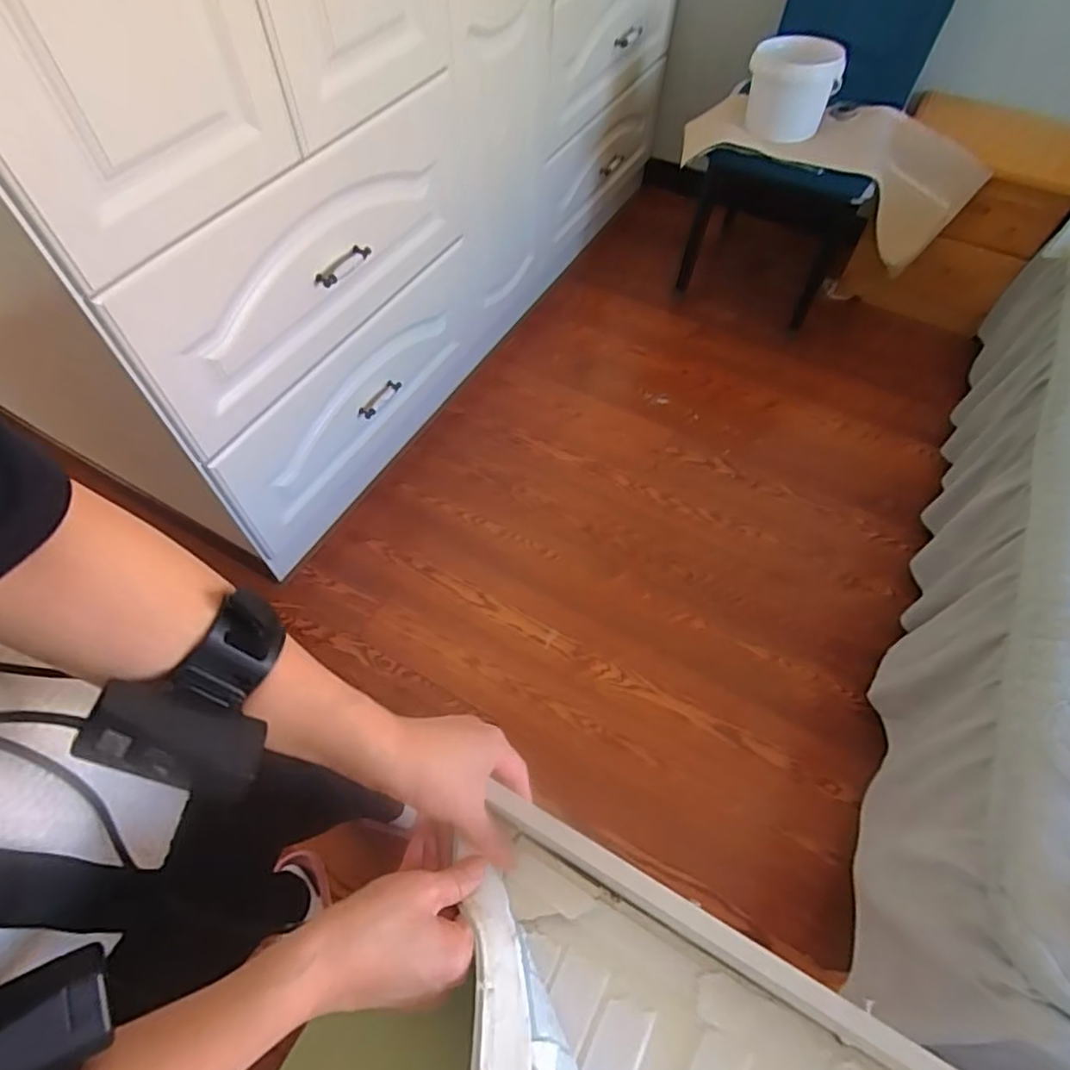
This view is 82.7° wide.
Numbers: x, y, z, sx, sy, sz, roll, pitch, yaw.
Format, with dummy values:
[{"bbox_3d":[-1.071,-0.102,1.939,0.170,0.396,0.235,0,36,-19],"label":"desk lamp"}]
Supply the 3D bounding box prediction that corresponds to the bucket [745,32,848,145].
[{"bbox_3d":[0.617,-1.072,1.467,0.171,0.168,0.171,-2,58,-3],"label":"bucket"}]

